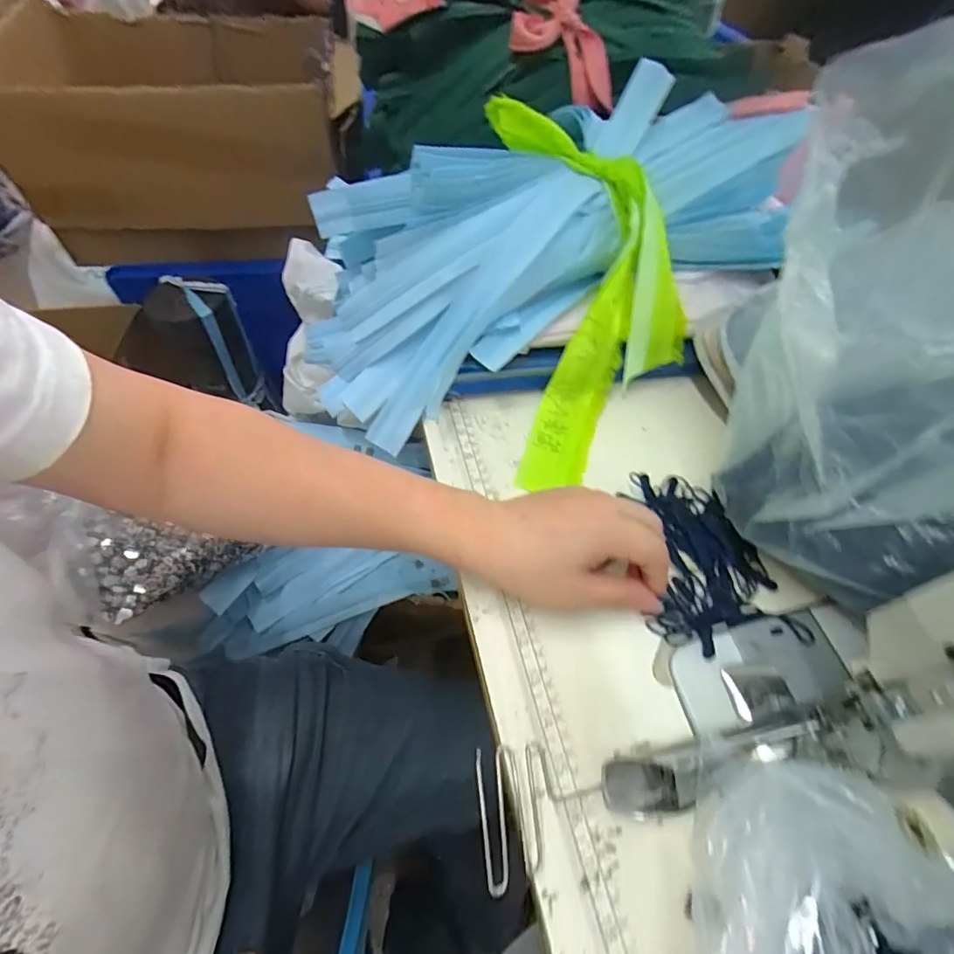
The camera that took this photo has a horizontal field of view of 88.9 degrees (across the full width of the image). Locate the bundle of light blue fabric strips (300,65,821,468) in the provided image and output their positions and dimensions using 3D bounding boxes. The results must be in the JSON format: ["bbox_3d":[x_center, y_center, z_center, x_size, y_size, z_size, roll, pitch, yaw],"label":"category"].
[{"bbox_3d":[0.059,-0.208,0.456,0.456,0.164,0.179,-22,60,-14],"label":"bundle of light blue fabric strips"}]

